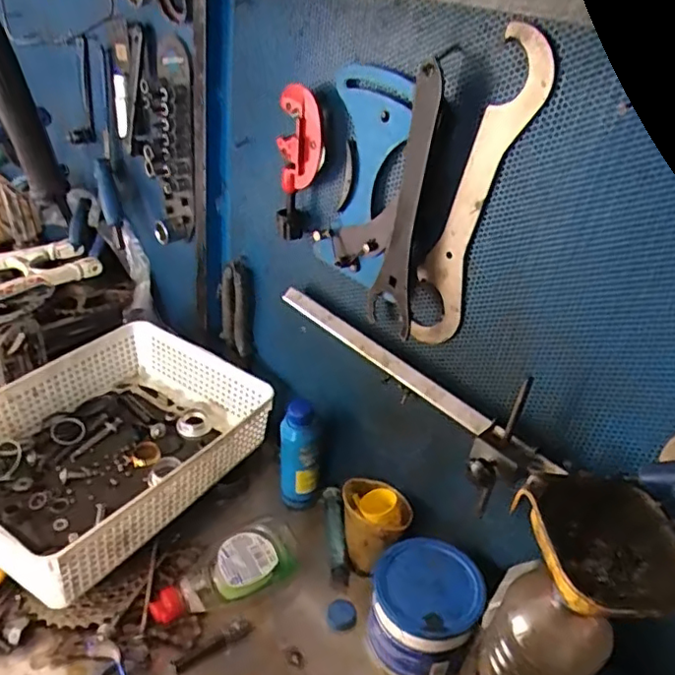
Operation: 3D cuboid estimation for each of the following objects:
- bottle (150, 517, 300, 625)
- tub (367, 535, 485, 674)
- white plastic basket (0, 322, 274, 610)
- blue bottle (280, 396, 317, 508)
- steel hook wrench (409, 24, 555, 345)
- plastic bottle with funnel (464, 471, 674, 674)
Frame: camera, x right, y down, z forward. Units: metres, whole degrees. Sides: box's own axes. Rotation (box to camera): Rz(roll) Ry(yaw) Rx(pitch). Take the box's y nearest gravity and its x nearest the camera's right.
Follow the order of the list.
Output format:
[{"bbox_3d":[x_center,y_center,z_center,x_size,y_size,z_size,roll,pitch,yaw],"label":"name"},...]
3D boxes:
[{"bbox_3d":[-0.119,0.249,0.655,0.168,0.045,0.064,-12,37,-27],"label":"bottle"},{"bbox_3d":[0.083,0.268,0.597,0.097,0.110,0.100,5,33,-3],"label":"tub"},{"bbox_3d":[-0.270,0.134,0.719,0.250,0.111,0.325,23,36,23],"label":"white plastic basket"},{"bbox_3d":[-0.046,0.142,0.730,0.049,0.140,0.035,4,33,-4],"label":"blue bottle"},{"bbox_3d":[0.111,-0.105,0.499,0.069,0.269,0.009,29,39,30],"label":"steel hook wrench"},{"bbox_3d":[0.148,0.238,0.454,0.088,0.297,0.109,-2,34,-14],"label":"plastic bottle with funnel"}]

